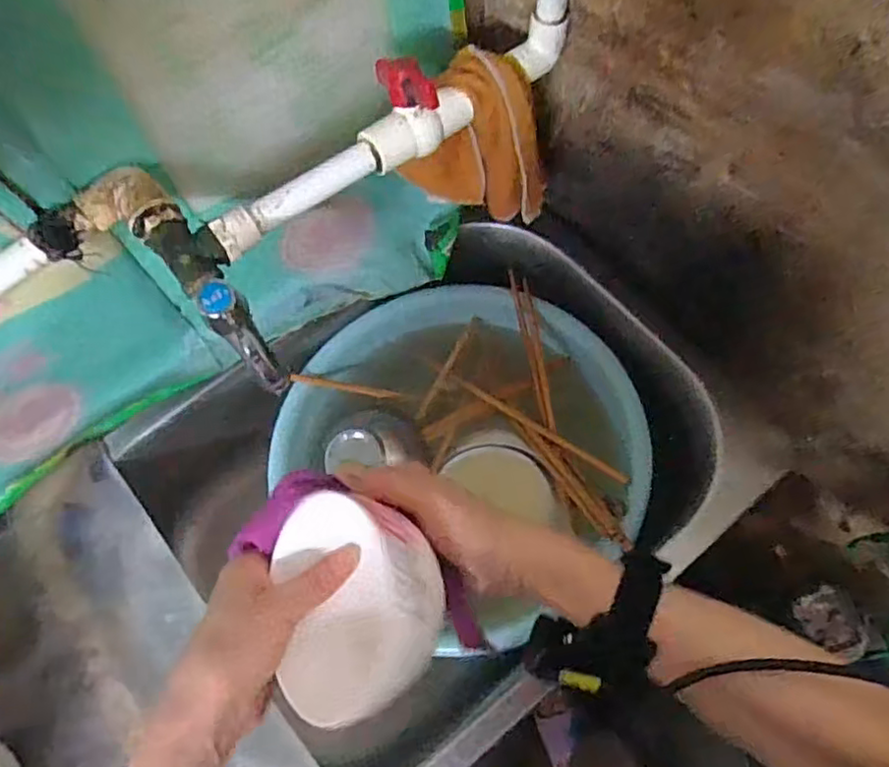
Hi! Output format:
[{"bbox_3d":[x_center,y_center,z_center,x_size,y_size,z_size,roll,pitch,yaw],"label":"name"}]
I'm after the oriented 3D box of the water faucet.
[{"bbox_3d":[-0.140,-0.060,0.389,0.035,0.076,0.115,-34,68,-12],"label":"water faucet"}]

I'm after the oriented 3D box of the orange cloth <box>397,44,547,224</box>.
[{"bbox_3d":[0.028,-0.185,0.498,0.107,0.124,0.053,17,68,11],"label":"orange cloth"}]

